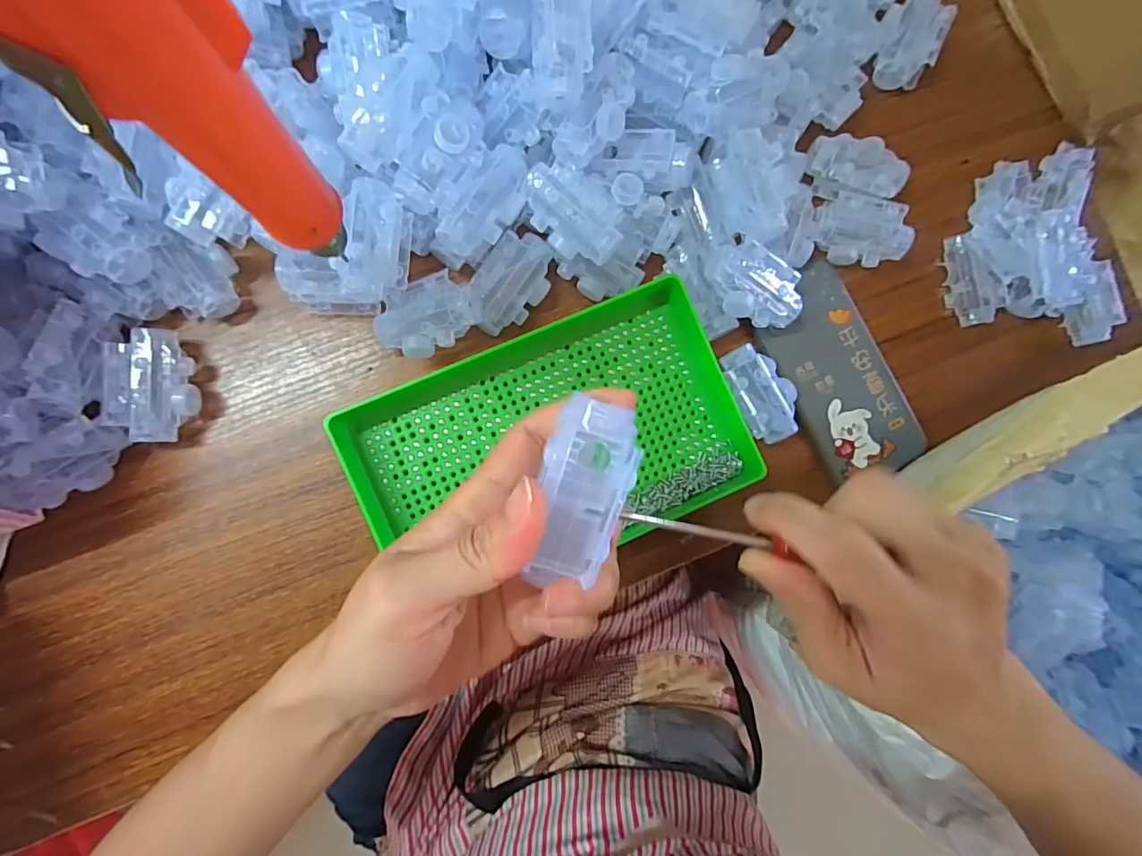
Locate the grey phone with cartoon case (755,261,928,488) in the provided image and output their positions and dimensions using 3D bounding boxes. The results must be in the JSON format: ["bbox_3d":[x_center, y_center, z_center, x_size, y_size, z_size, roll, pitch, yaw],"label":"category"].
[{"bbox_3d":[0.200,-0.039,0.377,0.079,0.012,0.157,-27,84,-6],"label":"grey phone with cartoon case"}]

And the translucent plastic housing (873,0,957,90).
[{"bbox_3d":[0.262,-0.301,0.393,0.043,0.034,0.065,24,85,-4],"label":"translucent plastic housing"}]

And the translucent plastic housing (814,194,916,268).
[{"bbox_3d":[0.217,-0.148,0.376,0.069,0.019,0.045,5,87,-5],"label":"translucent plastic housing"}]

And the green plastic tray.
[{"bbox_3d":[-0.007,0.010,0.334,0.252,0.032,0.151,-24,90,-6],"label":"green plastic tray"}]

